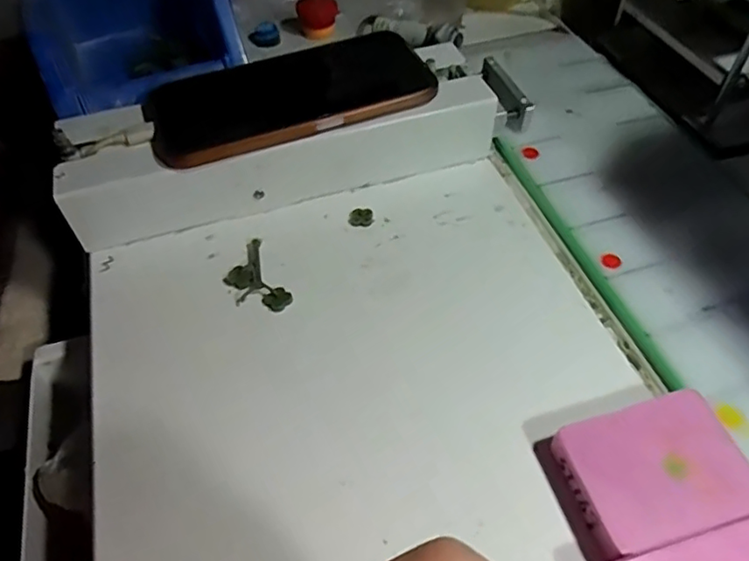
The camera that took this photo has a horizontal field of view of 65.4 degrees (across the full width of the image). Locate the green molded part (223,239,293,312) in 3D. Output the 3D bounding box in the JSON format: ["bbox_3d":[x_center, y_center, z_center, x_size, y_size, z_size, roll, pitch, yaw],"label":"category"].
[{"bbox_3d":[-0.067,-0.001,0.320,0.027,0.007,0.049,-24,55,-16],"label":"green molded part"}]

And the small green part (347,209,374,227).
[{"bbox_3d":[-0.008,-0.038,0.348,0.015,0.004,0.011,0,52,3],"label":"small green part"}]

